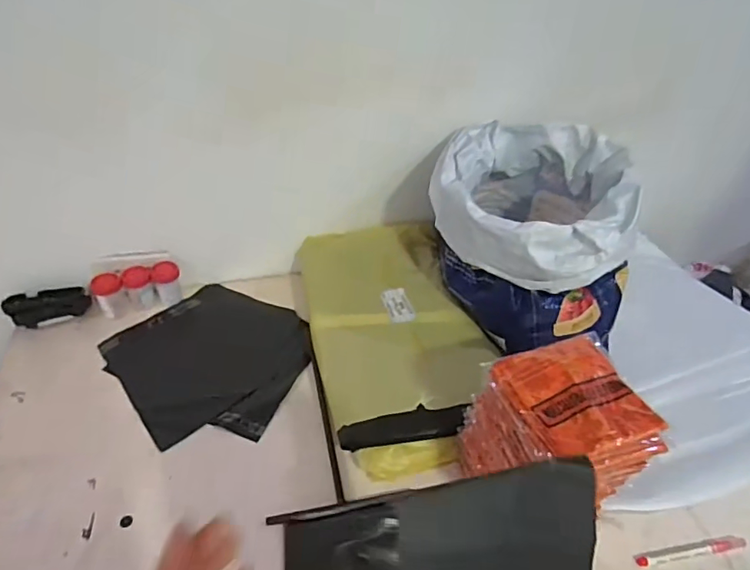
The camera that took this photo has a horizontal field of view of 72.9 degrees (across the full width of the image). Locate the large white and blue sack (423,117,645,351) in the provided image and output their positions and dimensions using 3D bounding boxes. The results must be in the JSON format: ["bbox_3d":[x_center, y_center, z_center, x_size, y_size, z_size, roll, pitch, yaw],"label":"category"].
[{"bbox_3d":[0.236,-0.098,0.802,0.295,0.224,0.348,5,40,1],"label":"large white and blue sack"}]

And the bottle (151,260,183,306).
[{"bbox_3d":[-0.350,-0.004,0.857,0.044,0.067,0.034,-15,44,-21],"label":"bottle"}]

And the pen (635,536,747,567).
[{"bbox_3d":[0.379,0.314,0.603,0.143,0.016,0.019,-3,41,-9],"label":"pen"}]

